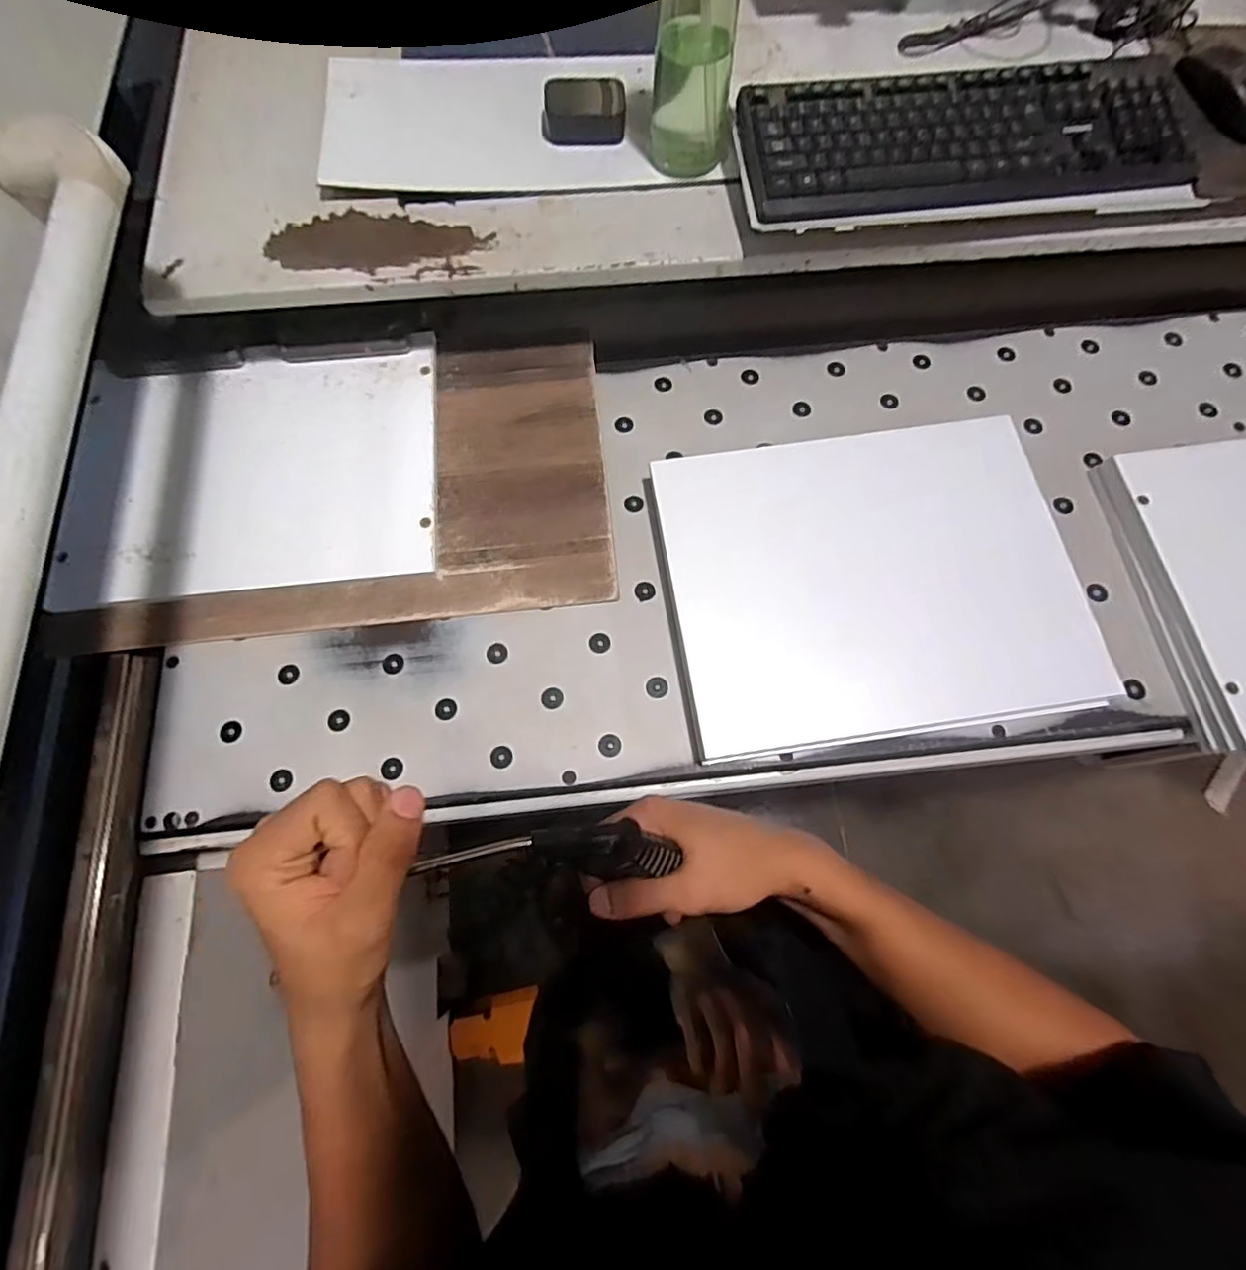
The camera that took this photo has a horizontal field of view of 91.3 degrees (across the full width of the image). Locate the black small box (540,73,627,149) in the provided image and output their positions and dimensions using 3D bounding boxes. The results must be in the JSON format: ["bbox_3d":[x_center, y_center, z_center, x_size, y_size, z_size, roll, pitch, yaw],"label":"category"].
[{"bbox_3d":[-0.038,-0.534,0.622,0.087,0.037,0.042,-2,72,0],"label":"black small box"}]

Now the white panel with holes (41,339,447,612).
[{"bbox_3d":[-0.375,-0.173,0.634,0.358,0.011,0.266,-7,74,-5],"label":"white panel with holes"}]

